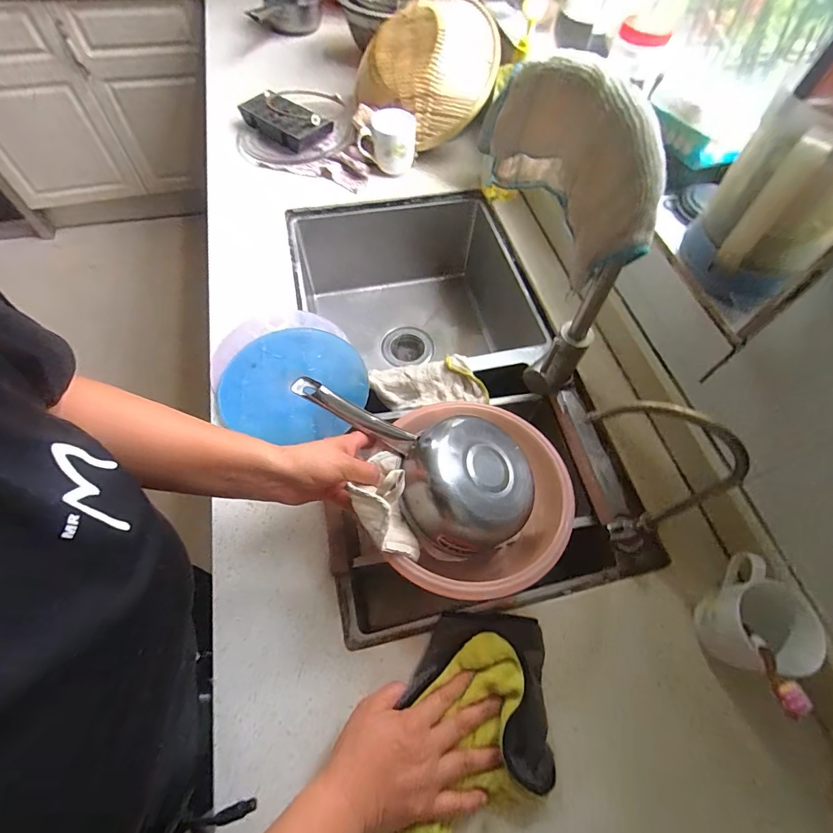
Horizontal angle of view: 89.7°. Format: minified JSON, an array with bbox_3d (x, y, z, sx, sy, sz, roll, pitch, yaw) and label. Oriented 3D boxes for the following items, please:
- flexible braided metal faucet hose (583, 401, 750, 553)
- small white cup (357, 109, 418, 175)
[{"bbox_3d":[0.213,0.067,0.424,0.142,0.245,0.035,30,64,13],"label":"flexible braided metal faucet hose"},{"bbox_3d":[-0.057,-0.509,0.784,0.110,0.080,0.069,5,62,-1],"label":"small white cup"}]

